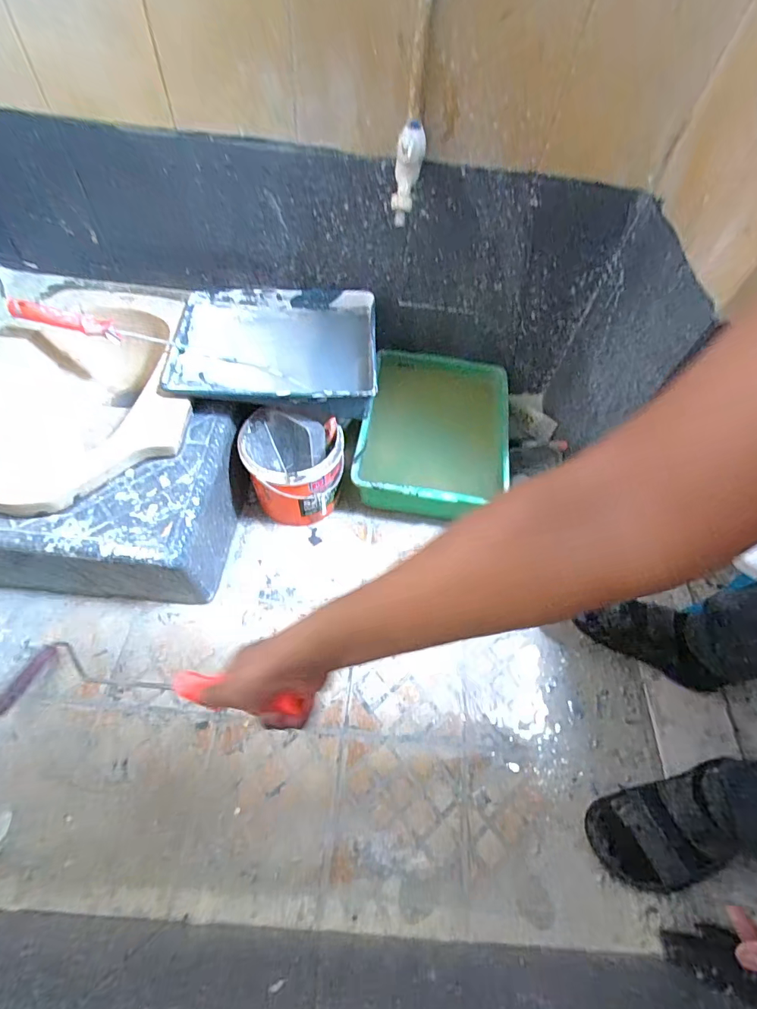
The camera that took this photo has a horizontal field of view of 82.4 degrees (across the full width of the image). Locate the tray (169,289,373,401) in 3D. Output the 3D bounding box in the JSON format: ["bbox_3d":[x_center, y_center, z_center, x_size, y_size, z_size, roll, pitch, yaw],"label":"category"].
[{"bbox_3d":[-0.189,-0.295,0.817,0.363,0.085,0.291,2,57,-4],"label":"tray"}]

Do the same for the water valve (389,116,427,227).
[{"bbox_3d":[0.043,-0.484,0.637,0.041,0.119,0.048,6,57,-1],"label":"water valve"}]

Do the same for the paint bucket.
[{"bbox_3d":[-0.165,-0.075,0.851,0.173,0.203,0.176,2,57,-3],"label":"paint bucket"}]

